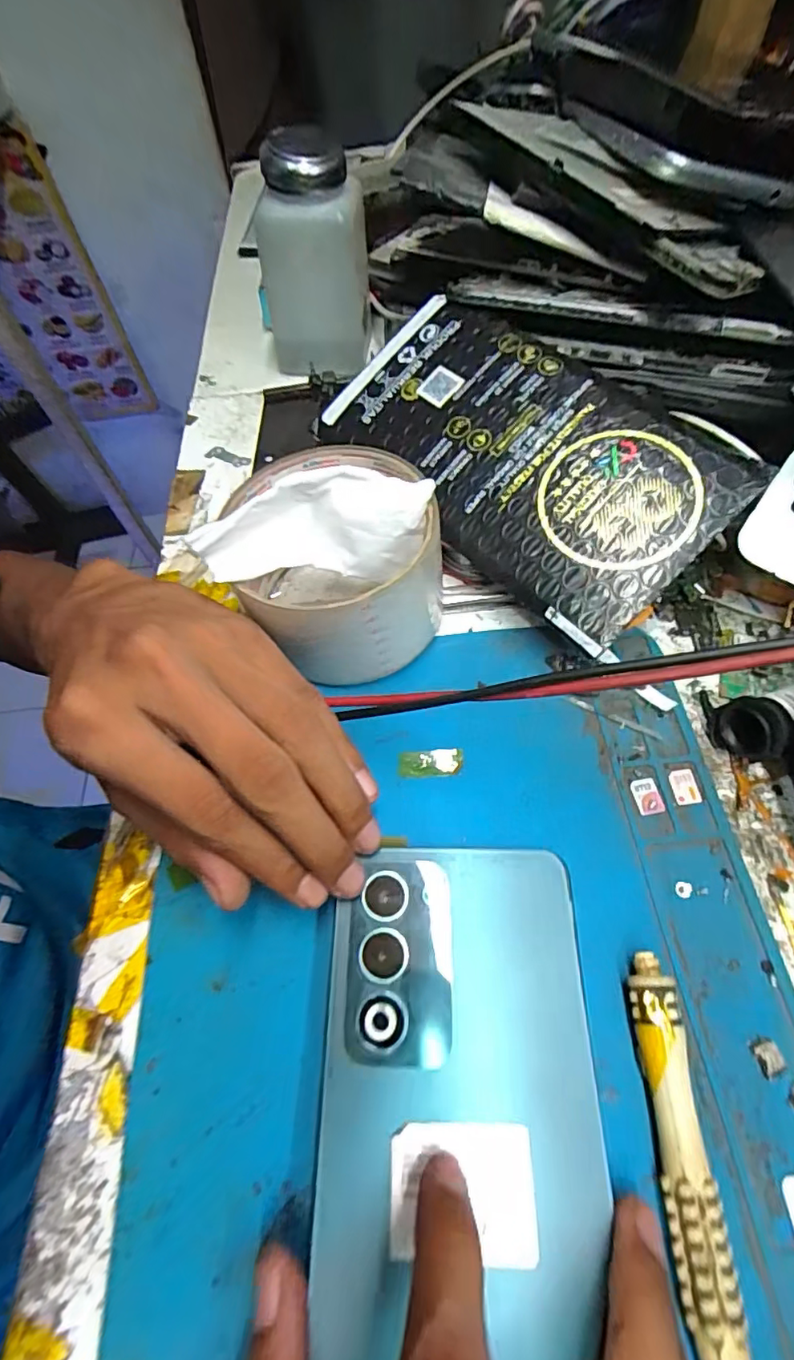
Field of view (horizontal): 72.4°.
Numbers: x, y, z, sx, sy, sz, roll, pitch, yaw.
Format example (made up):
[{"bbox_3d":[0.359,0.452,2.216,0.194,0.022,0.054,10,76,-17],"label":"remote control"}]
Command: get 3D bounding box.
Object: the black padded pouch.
[{"bbox_3d":[0.047,-0.095,0.221,0.088,0.006,0.165,-47,68,4],"label":"black padded pouch"}]

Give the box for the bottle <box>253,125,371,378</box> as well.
[{"bbox_3d":[-0.047,-0.227,0.301,0.054,0.103,0.044,-7,60,0],"label":"bottle"}]

